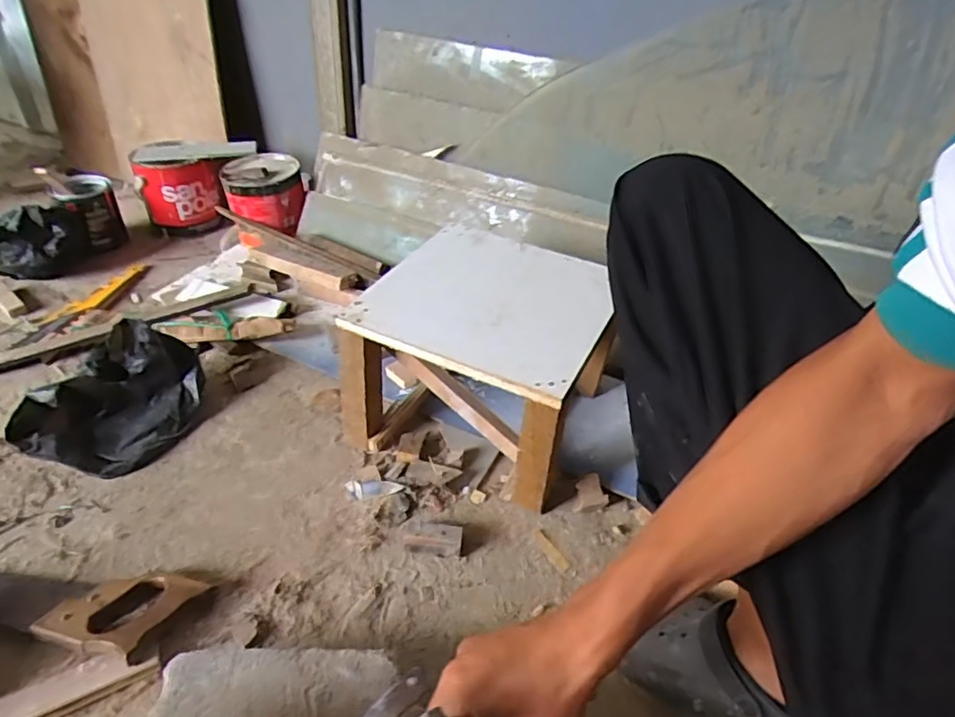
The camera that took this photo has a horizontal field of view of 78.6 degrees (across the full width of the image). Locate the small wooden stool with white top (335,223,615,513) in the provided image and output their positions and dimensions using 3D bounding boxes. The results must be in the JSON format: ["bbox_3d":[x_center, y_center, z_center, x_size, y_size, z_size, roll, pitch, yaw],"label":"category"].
[{"bbox_3d":[0.011,-0.002,0.823,0.296,0.229,0.296,18,42,15],"label":"small wooden stool with white top"}]

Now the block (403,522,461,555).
[{"bbox_3d":[-0.053,0.219,0.702,0.068,0.024,0.037,3,40,-3],"label":"block"}]

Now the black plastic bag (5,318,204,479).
[{"bbox_3d":[-0.489,0.059,0.792,0.149,0.107,0.226,25,44,22],"label":"black plastic bag"}]

